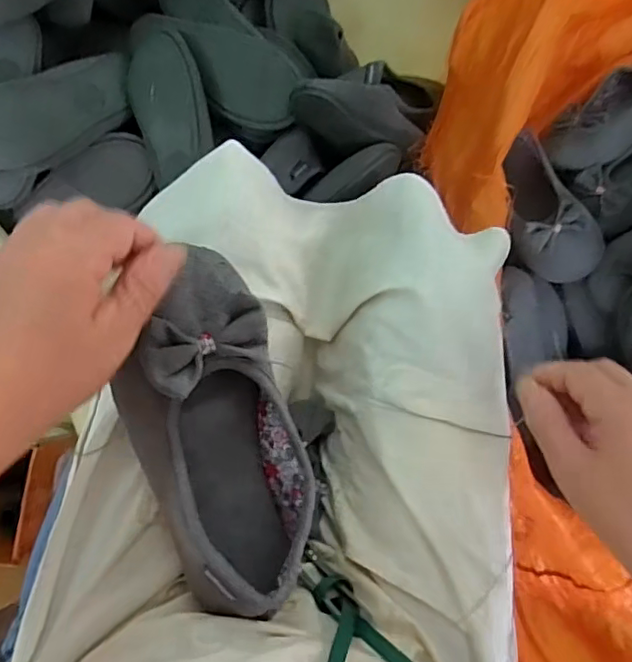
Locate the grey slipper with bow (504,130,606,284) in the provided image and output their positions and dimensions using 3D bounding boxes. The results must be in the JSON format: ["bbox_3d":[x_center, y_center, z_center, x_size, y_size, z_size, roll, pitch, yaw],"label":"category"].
[{"bbox_3d":[0.297,-0.167,0.759,0.116,0.059,0.216,-7,68,-6],"label":"grey slipper with bow"}]

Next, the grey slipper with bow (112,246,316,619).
[{"bbox_3d":[-0.062,0.057,0.348,0.101,0.068,0.210,-11,96,-7],"label":"grey slipper with bow"}]

